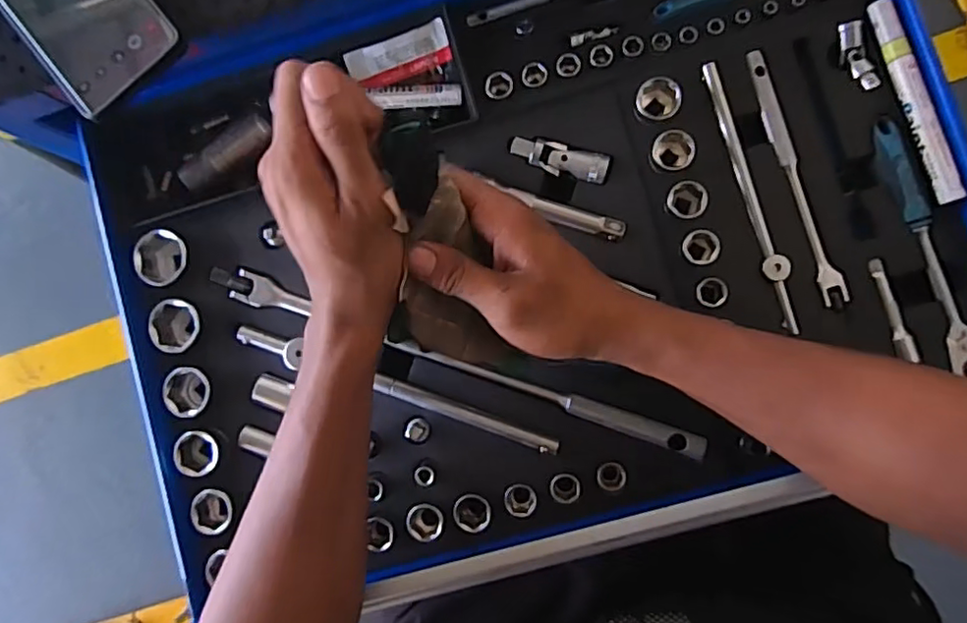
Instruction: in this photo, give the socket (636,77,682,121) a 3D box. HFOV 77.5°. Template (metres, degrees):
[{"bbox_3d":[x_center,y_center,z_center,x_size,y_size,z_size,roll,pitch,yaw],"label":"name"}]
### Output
[{"bbox_3d":[0.120,-0.145,0.415,0.028,0.027,0.025,21,88,7],"label":"socket"}]

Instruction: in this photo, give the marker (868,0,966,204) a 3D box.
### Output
[{"bbox_3d":[0.281,-0.137,0.392,0.013,0.011,0.139,-17,84,5],"label":"marker"}]

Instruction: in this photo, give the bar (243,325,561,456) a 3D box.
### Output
[{"bbox_3d":[-0.064,0.057,0.426,0.239,0.017,0.019,20,88,7],"label":"bar"}]

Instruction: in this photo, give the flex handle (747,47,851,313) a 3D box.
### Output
[{"bbox_3d":[0.214,-0.090,0.410,0.018,0.010,0.182,-17,84,6],"label":"flex handle"}]

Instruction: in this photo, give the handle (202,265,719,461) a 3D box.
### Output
[{"bbox_3d":[-0.025,0.032,0.423,0.366,0.018,0.021,19,89,9],"label":"handle"}]

